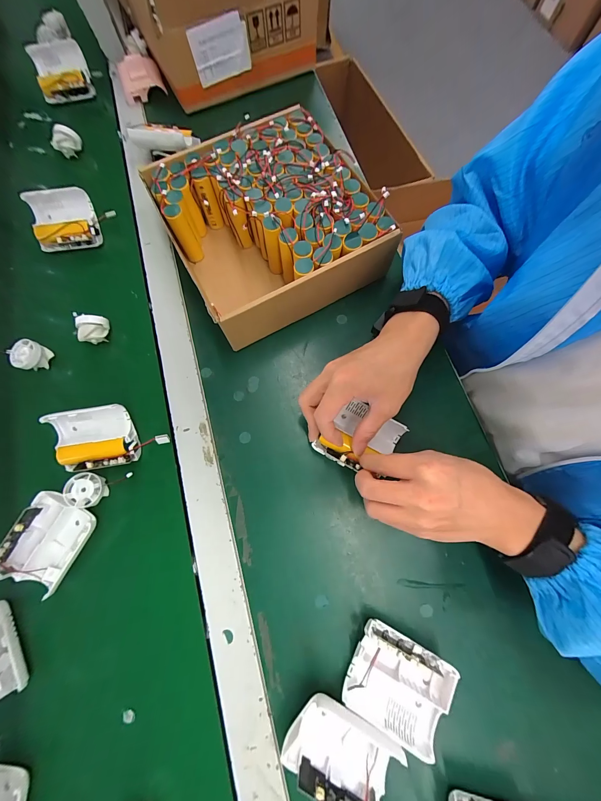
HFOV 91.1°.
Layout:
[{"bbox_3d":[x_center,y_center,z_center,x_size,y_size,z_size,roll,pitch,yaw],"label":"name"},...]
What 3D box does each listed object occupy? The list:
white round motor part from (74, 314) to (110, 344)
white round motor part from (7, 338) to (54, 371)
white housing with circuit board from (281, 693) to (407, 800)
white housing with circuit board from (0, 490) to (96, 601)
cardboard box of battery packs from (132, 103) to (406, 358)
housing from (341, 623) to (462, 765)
[{"bbox_3d":[-0.255,-0.087,0.365,0.030,0.036,0.026,-7,74,-1],"label":"white round motor part"},{"bbox_3d":[-0.327,-0.053,0.359,0.028,0.029,0.035,19,76,7],"label":"white round motor part"},{"bbox_3d":[0.033,0.292,0.245,0.084,0.033,0.065,29,76,9],"label":"white housing with circuit board"},{"bbox_3d":[-0.251,0.144,0.298,0.070,0.037,0.081,22,76,7],"label":"white housing with circuit board"},{"bbox_3d":[-0.041,-0.221,0.372,0.222,0.078,0.233,-29,76,-6],"label":"cardboard box of battery packs"},{"bbox_3d":[0.085,0.245,0.258,0.080,0.034,0.068,27,77,8],"label":"housing"}]

